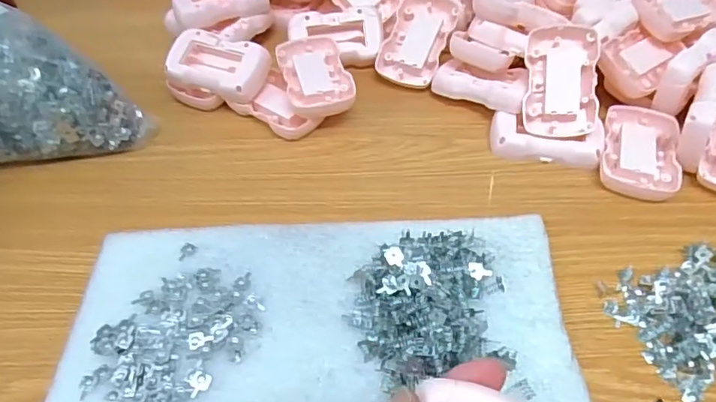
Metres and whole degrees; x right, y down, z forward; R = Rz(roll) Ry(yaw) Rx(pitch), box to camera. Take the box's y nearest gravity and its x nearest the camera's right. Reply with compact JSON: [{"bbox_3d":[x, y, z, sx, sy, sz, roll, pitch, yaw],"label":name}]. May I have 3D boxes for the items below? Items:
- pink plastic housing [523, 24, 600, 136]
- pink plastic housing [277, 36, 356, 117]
[{"bbox_3d":[0.160,-0.095,0.424,0.053,0.012,0.085,3,85,14],"label":"pink plastic housing"},{"bbox_3d":[-0.036,-0.109,0.457,0.053,0.020,0.079,-12,51,-8],"label":"pink plastic housing"}]

